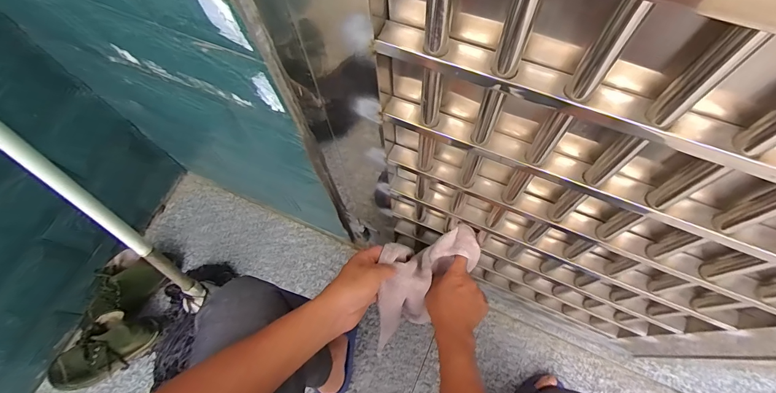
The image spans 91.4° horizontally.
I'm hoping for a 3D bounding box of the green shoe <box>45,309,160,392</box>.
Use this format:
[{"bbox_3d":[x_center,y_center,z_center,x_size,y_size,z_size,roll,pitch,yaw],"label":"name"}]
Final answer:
[{"bbox_3d":[-0.667,0.353,0.866,0.256,0.074,0.097,-29,69,-9],"label":"green shoe"}]

